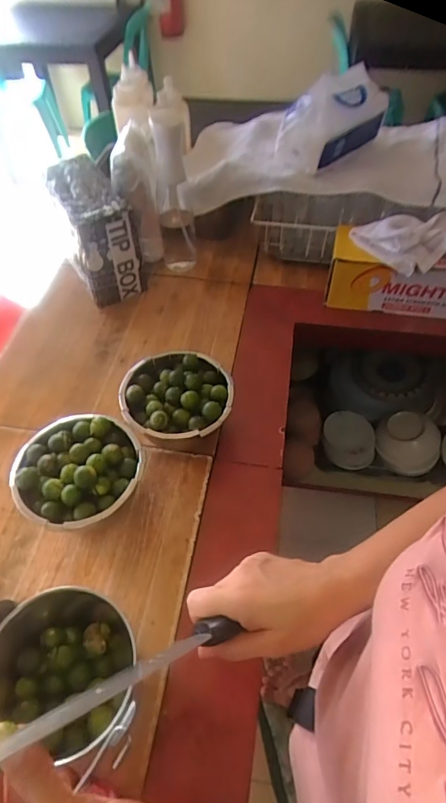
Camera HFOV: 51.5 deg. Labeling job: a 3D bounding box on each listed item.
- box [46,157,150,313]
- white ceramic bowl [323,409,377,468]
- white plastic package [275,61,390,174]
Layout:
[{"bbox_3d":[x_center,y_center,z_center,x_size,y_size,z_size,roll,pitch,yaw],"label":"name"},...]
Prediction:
[{"bbox_3d":[-0.250,-0.319,0.897,0.120,0.196,0.227,-32,58,-21],"label":"box"},{"bbox_3d":[0.365,0.112,1.368,0.130,0.088,0.161,-8,53,-5],"label":"white ceramic bowl"},{"bbox_3d":[0.199,-0.524,0.844,0.183,0.118,0.110,-36,60,-24],"label":"white plastic package"}]

